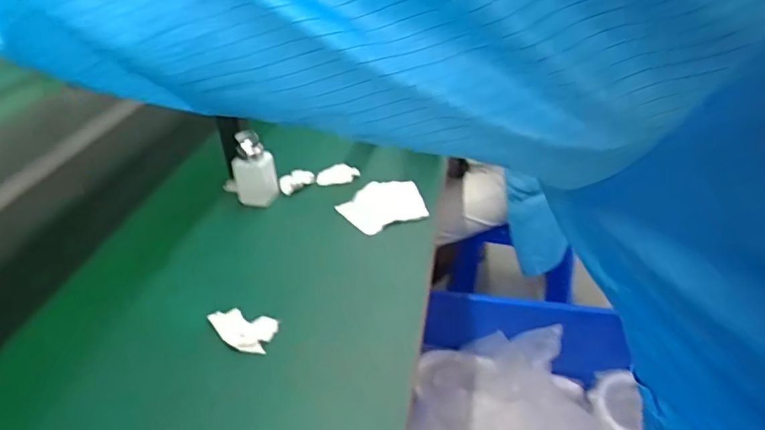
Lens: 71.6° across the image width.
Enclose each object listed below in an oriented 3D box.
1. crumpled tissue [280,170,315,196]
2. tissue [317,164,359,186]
[{"bbox_3d":[-0.150,-0.057,0.938,0.062,0.026,0.043,-12,36,-13],"label":"crumpled tissue"},{"bbox_3d":[-0.081,-0.075,0.953,0.074,0.024,0.029,-3,35,-1],"label":"tissue"}]

